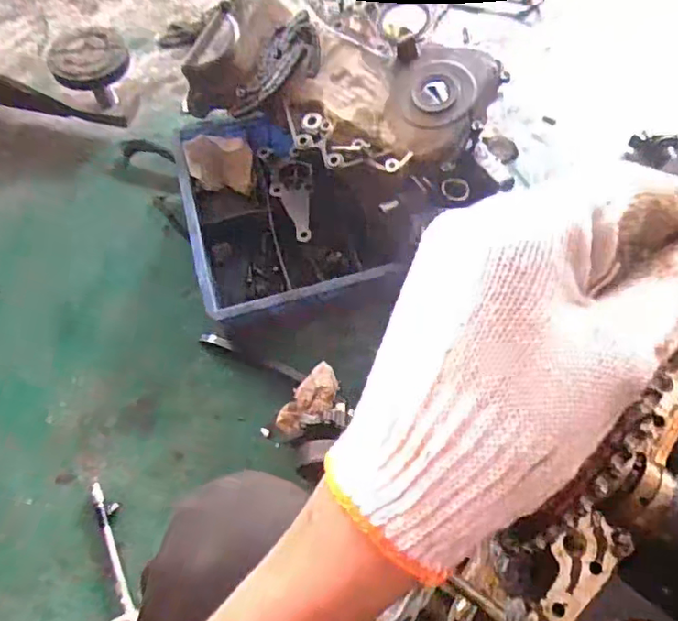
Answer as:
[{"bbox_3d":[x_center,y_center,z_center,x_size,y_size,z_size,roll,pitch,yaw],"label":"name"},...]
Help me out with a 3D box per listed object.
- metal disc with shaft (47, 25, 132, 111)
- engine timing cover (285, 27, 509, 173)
[{"bbox_3d":[-0.389,-0.380,0.943,0.116,0.099,0.098,-29,68,-13],"label":"metal disc with shaft"},{"bbox_3d":[0.062,-0.273,0.793,0.267,0.080,0.209,20,82,21],"label":"engine timing cover"}]

